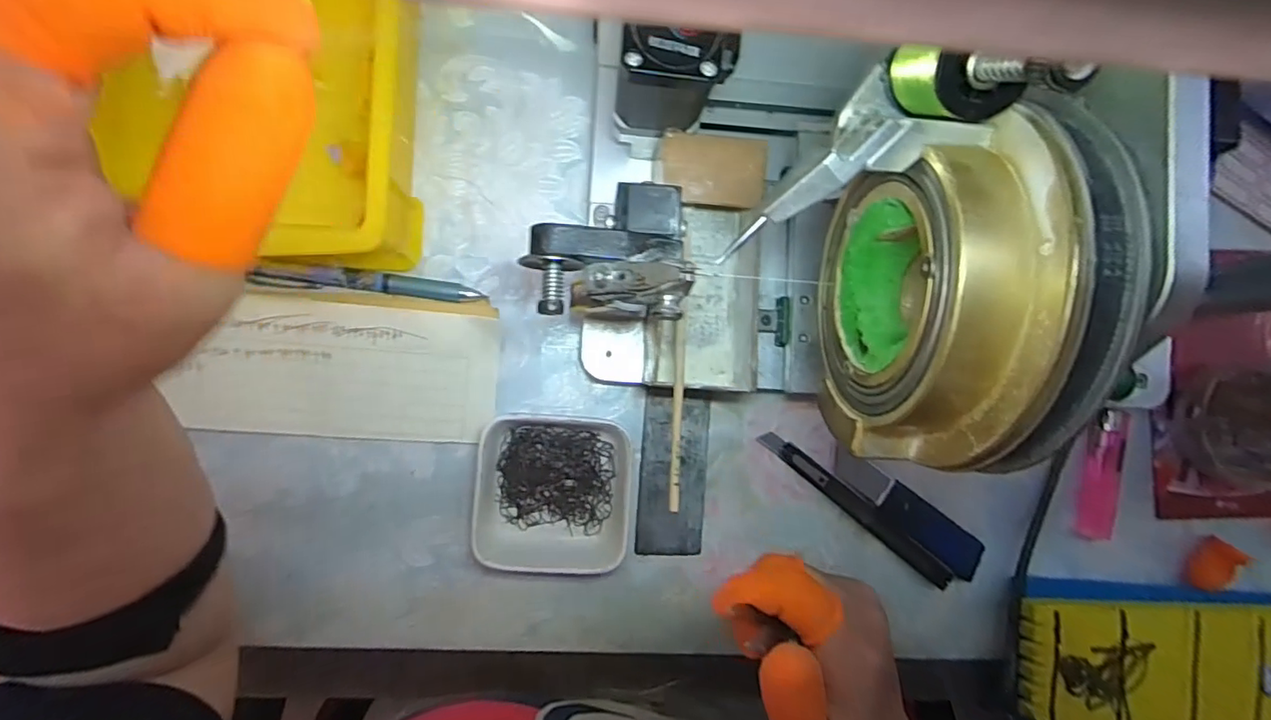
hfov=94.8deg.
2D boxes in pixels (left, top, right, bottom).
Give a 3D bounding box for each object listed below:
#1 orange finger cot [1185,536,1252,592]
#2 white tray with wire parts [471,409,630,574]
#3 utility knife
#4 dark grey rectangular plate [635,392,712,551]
[{"bbox_3d":[0.350,0.124,0.352,0.014,0.017,0.031,32,86,-3],"label":"orange finger cot"},{"bbox_3d":[-0.043,0.073,0.317,0.079,0.032,0.083,5,88,-5],"label":"white tray with wire parts"},{"bbox_3d":[0.130,0.086,0.341,0.136,0.006,0.012,39,86,-3],"label":"utility knife"},{"bbox_3d":[0.022,0.066,0.337,0.038,0.008,0.090,4,88,-5],"label":"dark grey rectangular plate"}]

